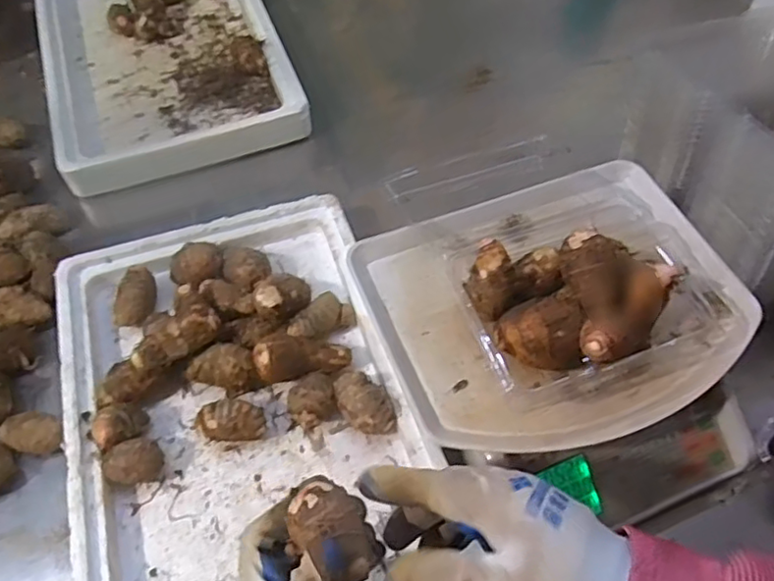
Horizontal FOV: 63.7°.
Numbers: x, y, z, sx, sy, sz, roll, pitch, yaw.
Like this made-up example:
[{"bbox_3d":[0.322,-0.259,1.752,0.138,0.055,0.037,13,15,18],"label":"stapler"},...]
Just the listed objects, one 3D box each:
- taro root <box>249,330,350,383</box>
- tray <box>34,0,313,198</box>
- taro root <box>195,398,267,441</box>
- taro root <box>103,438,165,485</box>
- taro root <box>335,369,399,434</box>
[{"bbox_3d":[-0.075,0.059,0.564,0.086,0.030,0.039,1,56,-22],"label":"taro root"},{"bbox_3d":[-0.315,-0.349,0.868,0.297,0.055,0.468,-18,58,-10],"label":"tray"},{"bbox_3d":[-0.134,0.117,0.546,0.056,0.035,0.032,2,56,3],"label":"taro root"},{"bbox_3d":[-0.213,0.147,0.525,0.044,0.038,0.035,-7,57,-3],"label":"taro root"},{"bbox_3d":[-0.021,0.101,0.552,0.066,0.035,0.037,36,64,22],"label":"taro root"}]

